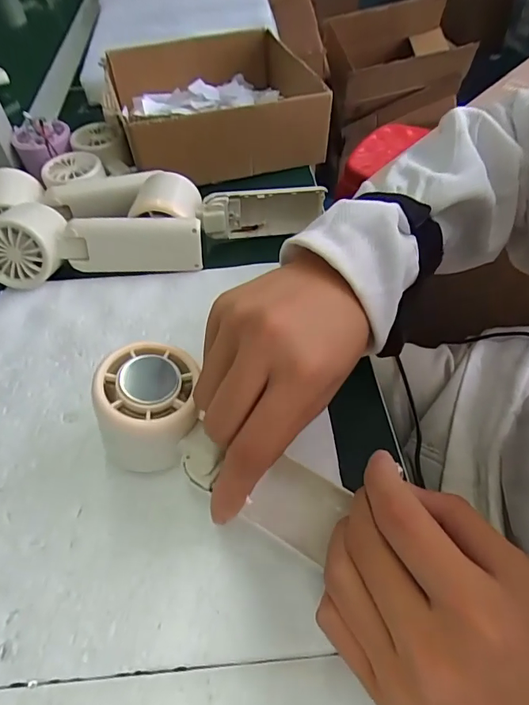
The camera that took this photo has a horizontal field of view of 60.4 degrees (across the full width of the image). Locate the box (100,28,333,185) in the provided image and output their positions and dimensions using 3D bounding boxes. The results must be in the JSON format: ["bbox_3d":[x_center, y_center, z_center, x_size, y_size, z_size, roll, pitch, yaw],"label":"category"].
[{"bbox_3d":[-0.061,-0.296,0.523,0.216,0.075,0.258,-13,52,-6],"label":"box"}]

